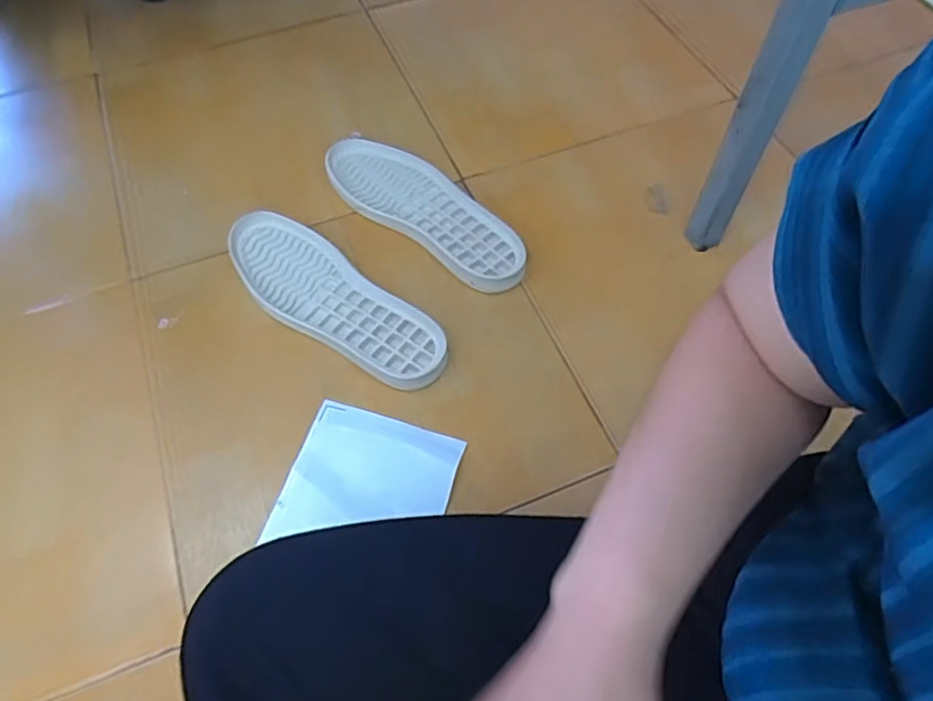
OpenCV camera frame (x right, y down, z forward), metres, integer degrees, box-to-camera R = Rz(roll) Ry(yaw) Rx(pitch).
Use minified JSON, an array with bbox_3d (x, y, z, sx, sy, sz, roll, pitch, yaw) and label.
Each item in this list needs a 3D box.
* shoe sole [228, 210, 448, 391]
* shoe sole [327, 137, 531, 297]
[{"bbox_3d":[-0.148,-0.054,0.680,0.292,0.021,0.097,38,66,21],"label":"shoe sole"},{"bbox_3d":[-0.047,-0.164,0.745,0.285,0.026,0.097,37,66,21],"label":"shoe sole"}]

